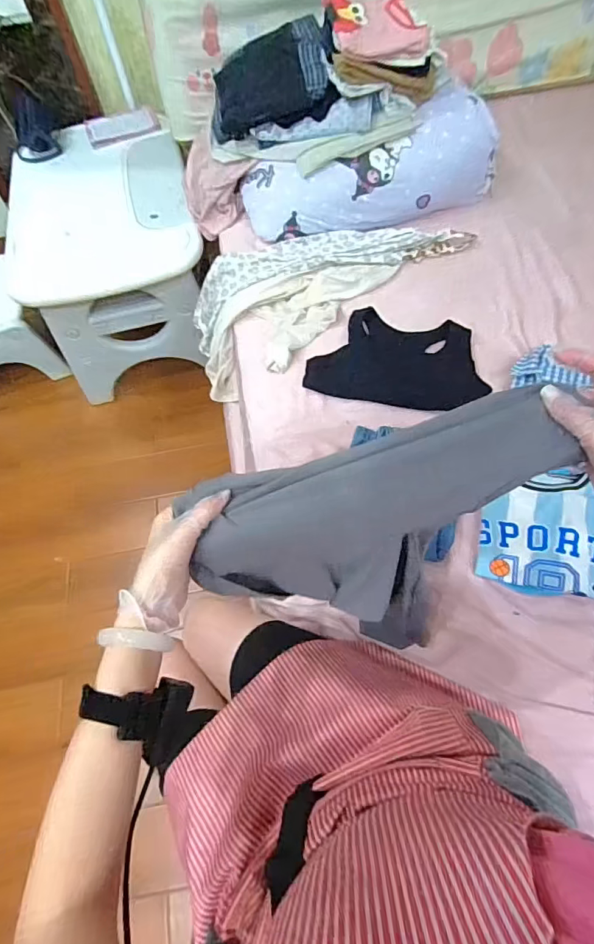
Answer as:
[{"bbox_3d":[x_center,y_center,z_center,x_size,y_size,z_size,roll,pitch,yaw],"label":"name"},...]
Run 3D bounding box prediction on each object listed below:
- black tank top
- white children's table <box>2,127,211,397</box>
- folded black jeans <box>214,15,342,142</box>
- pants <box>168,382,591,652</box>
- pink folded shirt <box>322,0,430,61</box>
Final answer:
[{"bbox_3d":[0.195,-0.217,0.908,0.316,0.033,0.195,12,63,10],"label":"black tank top"},{"bbox_3d":[-0.515,-0.625,1.408,0.459,0.407,0.630,-16,62,-4],"label":"white children's table"},{"bbox_3d":[-0.058,-0.820,1.005,0.256,0.144,0.184,-7,61,0],"label":"folded black jeans"},{"bbox_3d":[0.070,0.083,0.522,0.339,0.308,0.144,-7,61,0],"label":"pants"},{"bbox_3d":[0.150,-0.871,0.909,0.175,0.060,0.165,-11,61,-2],"label":"pink folded shirt"}]

